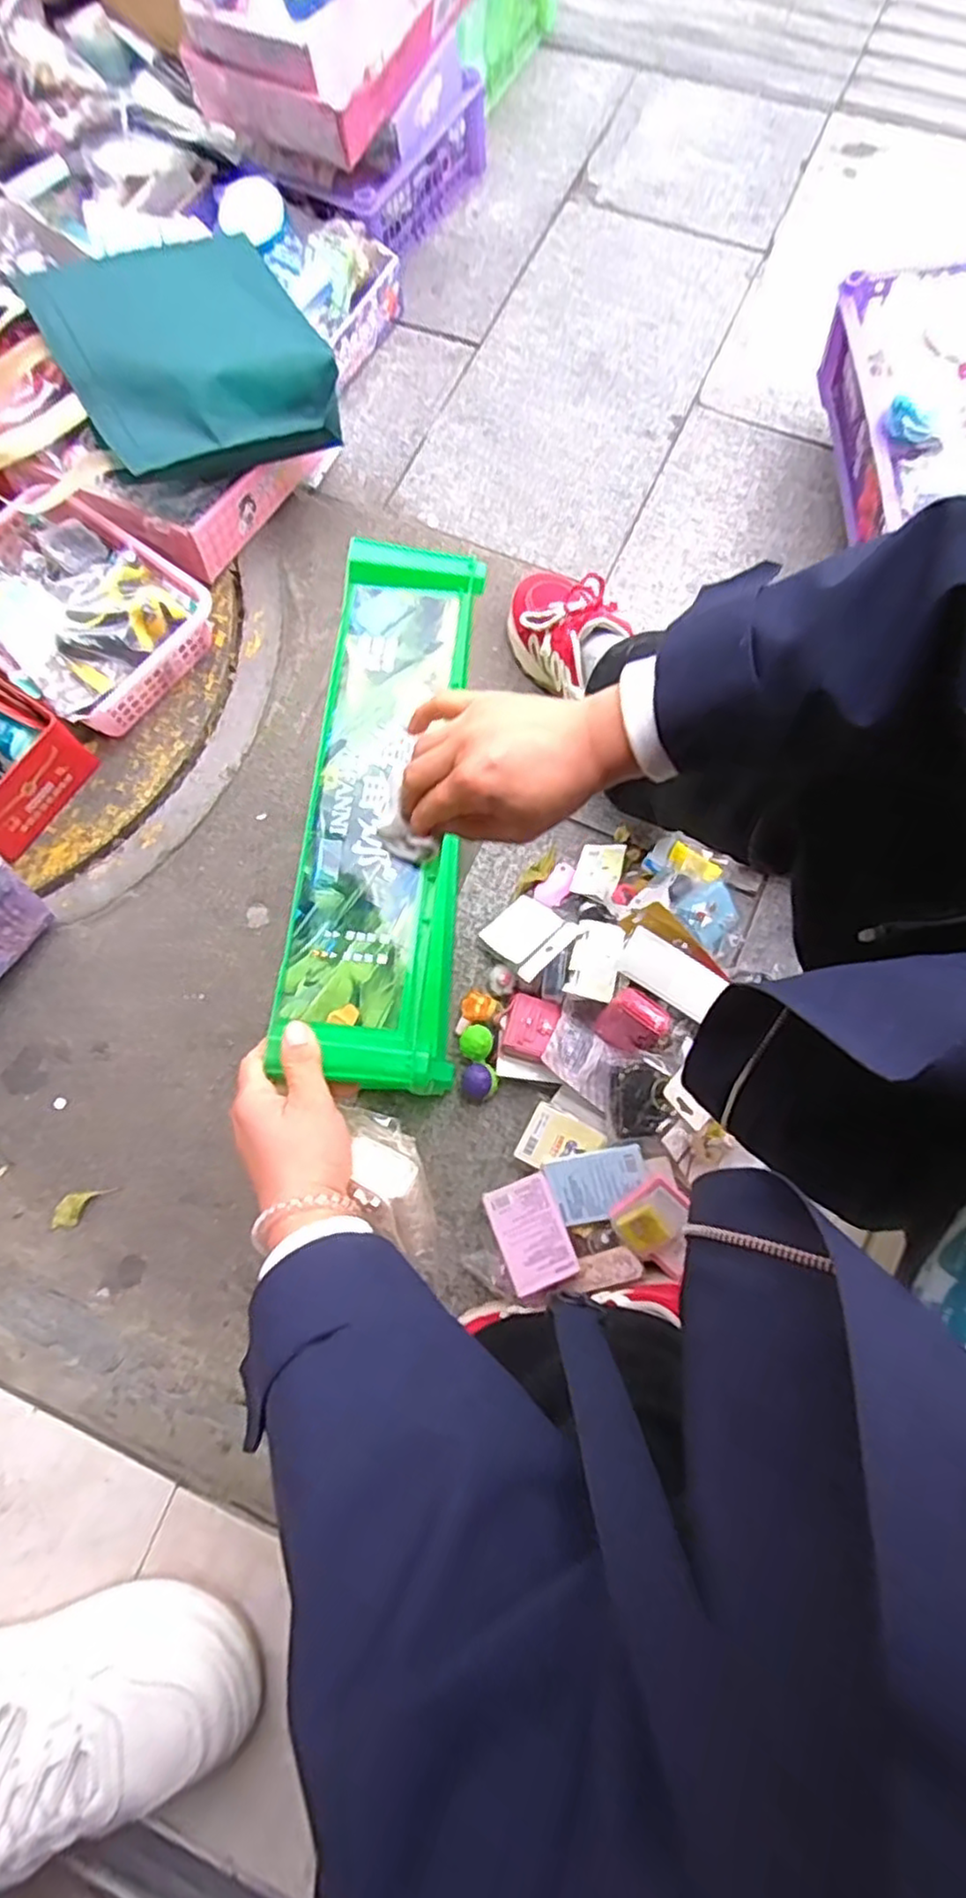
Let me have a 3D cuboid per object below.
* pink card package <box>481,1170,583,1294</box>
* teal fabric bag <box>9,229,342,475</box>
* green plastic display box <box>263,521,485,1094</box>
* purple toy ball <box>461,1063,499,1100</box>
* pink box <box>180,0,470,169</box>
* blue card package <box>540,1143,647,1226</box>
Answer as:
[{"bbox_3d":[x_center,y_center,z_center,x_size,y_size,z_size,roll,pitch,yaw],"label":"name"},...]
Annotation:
[{"bbox_3d":[0.043,0.257,0.630,0.060,0.007,0.091,-20,77,-3],"label":"pink card package"},{"bbox_3d":[-0.313,-0.640,0.757,0.264,0.080,0.242,-29,94,-13],"label":"teal fabric bag"},{"bbox_3d":[-0.068,-0.103,0.472,0.107,0.019,0.380,3,77,2],"label":"green plastic display box"},{"bbox_3d":[-0.003,0.131,0.689,0.037,0.030,0.033,25,79,7],"label":"purple toy ball"},{"bbox_3d":[-0.188,-1.161,0.841,0.262,0.135,0.311,26,79,8],"label":"pink box"},{"bbox_3d":[0.107,0.217,0.639,0.089,0.011,0.059,-18,88,9],"label":"blue card package"}]

